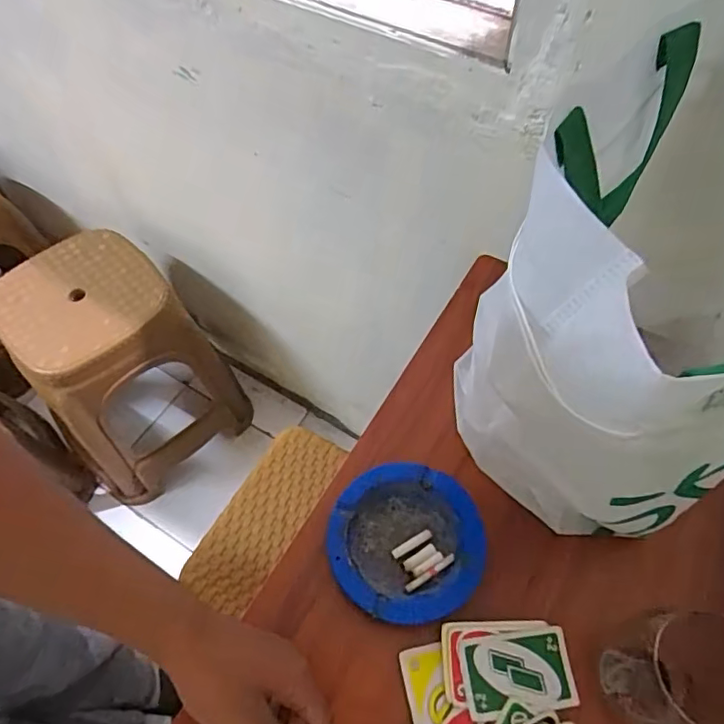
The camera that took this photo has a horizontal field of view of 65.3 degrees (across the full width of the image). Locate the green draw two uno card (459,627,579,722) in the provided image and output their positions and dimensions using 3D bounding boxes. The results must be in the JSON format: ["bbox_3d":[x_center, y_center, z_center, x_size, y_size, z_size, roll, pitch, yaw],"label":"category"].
[{"bbox_3d":[0.121,0.240,0.437,0.084,0.008,0.054,-7,59,-2],"label":"green draw two uno card"}]

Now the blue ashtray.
[{"bbox_3d":[0.036,0.151,0.481,0.126,0.028,0.126,-1,59,2],"label":"blue ashtray"}]

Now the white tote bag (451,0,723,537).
[{"bbox_3d":[0.191,-0.045,0.430,0.190,0.306,0.318,20,62,14],"label":"white tote bag"}]

